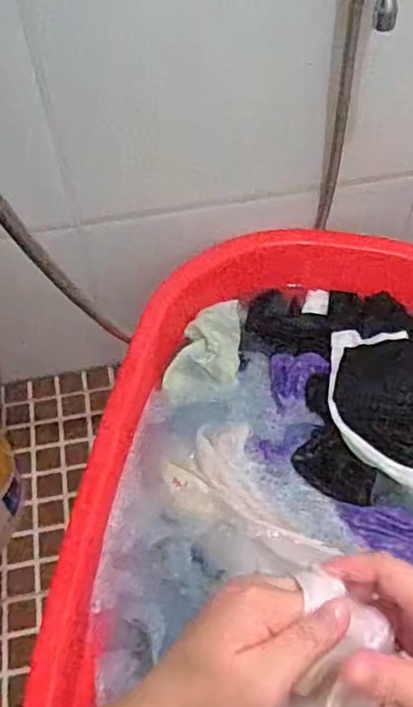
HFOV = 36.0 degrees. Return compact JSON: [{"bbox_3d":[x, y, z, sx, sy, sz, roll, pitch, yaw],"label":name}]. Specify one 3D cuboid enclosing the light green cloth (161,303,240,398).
[{"bbox_3d":[0.000,-0.015,0.802,0.085,0.022,0.154,5,54,6],"label":"light green cloth"}]

